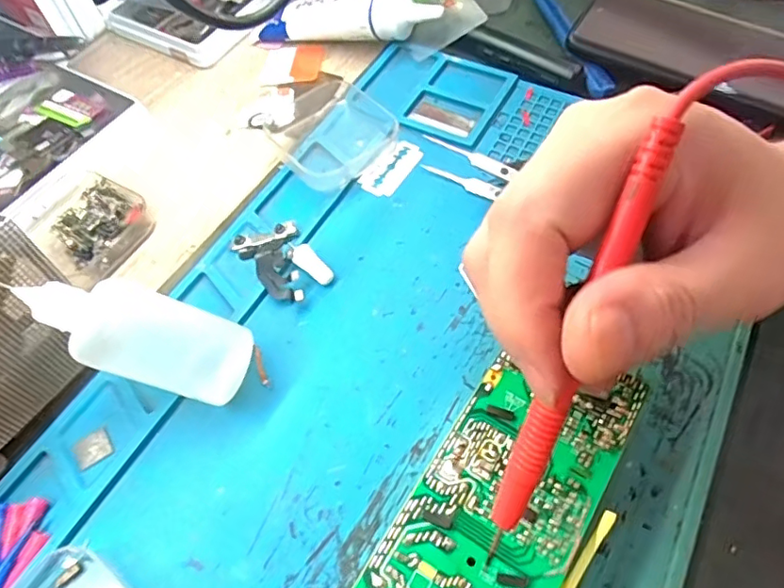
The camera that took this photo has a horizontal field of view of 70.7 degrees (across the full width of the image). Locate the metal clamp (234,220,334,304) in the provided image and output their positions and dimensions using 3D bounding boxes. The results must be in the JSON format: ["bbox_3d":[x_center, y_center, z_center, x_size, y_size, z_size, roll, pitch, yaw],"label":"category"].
[{"bbox_3d":[-0.055,-0.017,0.278,0.031,0.009,0.052,-35,63,-18],"label":"metal clamp"}]

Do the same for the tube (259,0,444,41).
[{"bbox_3d":[-0.030,-0.183,0.367,0.126,0.023,0.025,7,57,22],"label":"tube"}]

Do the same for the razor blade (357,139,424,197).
[{"bbox_3d":[0.000,-0.072,0.313,0.023,0.004,0.042,28,64,16],"label":"razor blade"}]

